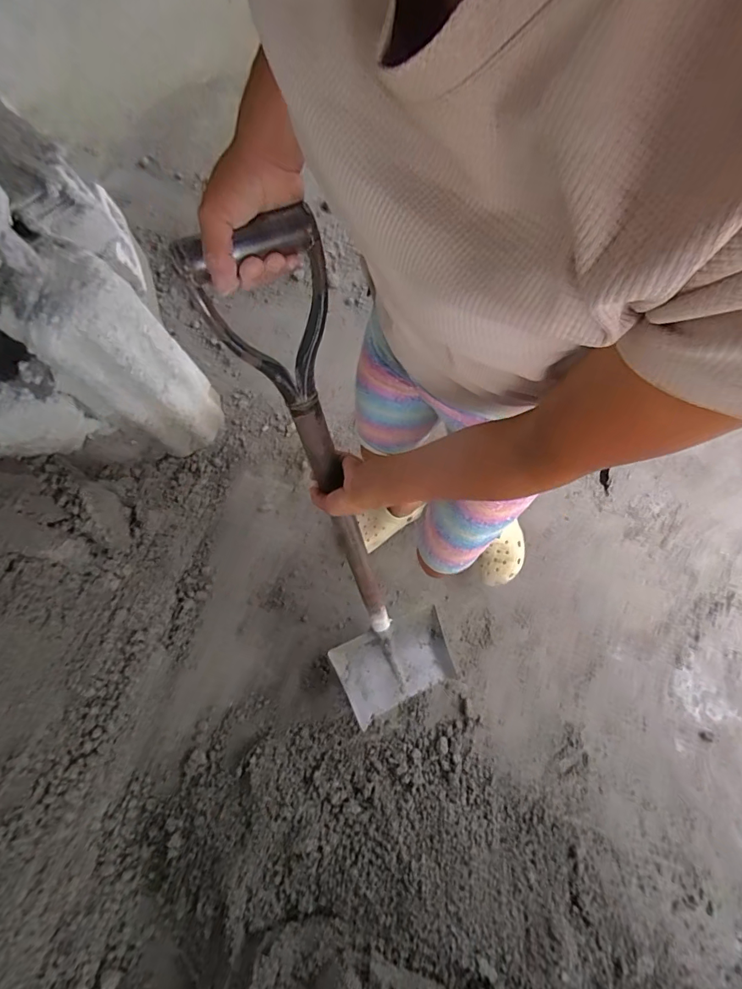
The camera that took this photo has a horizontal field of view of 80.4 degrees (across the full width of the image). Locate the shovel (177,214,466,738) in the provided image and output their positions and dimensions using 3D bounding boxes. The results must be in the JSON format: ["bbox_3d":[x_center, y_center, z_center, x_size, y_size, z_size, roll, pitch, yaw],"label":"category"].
[{"bbox_3d":[-0.015,0.114,0.672,0.224,0.941,0.080,-21,46,-6],"label":"shovel"}]

